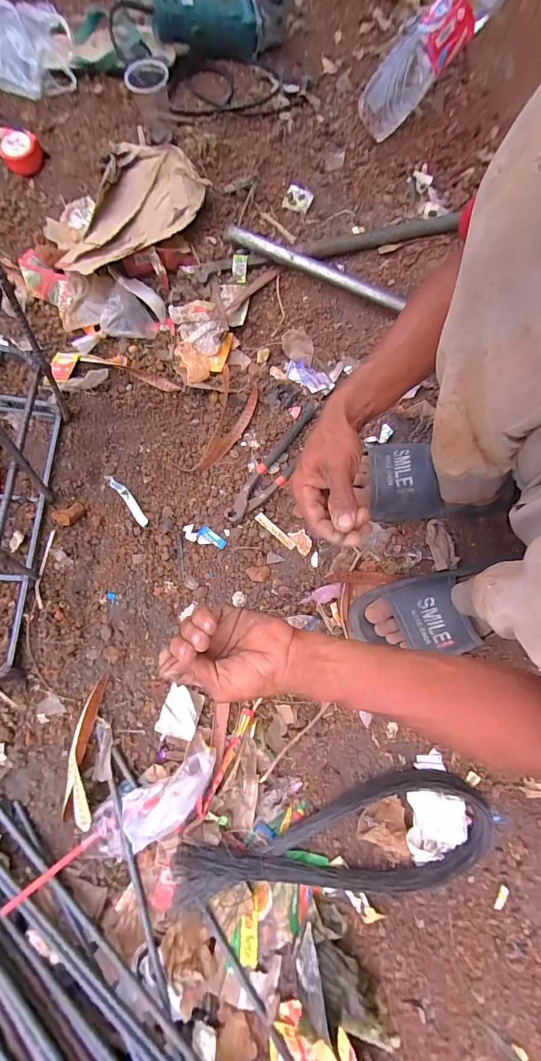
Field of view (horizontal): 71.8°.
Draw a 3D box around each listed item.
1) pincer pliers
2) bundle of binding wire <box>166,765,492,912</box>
[{"bbox_3d":[0.013,-0.099,0.566,0.055,0.012,0.222,37,78,6],"label":"pincer pliers"},{"bbox_3d":[0.086,0.380,0.456,0.404,0.064,0.118,-3,77,-3],"label":"bundle of binding wire"}]

